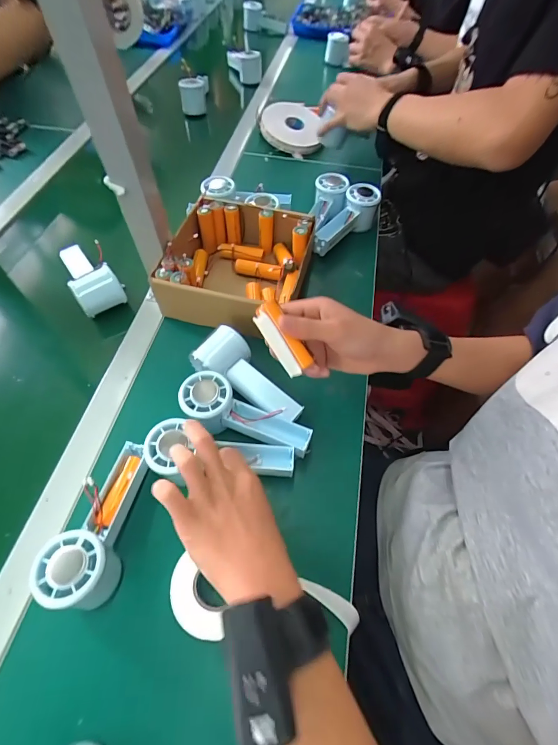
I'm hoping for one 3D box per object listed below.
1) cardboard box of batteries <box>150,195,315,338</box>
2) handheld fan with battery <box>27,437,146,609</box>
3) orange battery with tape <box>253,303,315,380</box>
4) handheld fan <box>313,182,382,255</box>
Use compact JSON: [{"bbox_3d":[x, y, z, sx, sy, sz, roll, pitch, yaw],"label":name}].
[{"bbox_3d":[-0.061,-0.156,0.528,0.181,0.077,0.227,15,59,8],"label":"cardboard box of batteries"},{"bbox_3d":[-0.172,0.145,0.355,0.056,0.062,0.156,7,45,3],"label":"handheld fan with battery"},{"bbox_3d":[0.003,-0.032,0.339,0.020,0.017,0.072,-32,90,-19],"label":"orange battery with tape"},{"bbox_3d":[0.113,-0.246,0.597,0.052,0.063,0.145,31,63,17],"label":"handheld fan"}]

